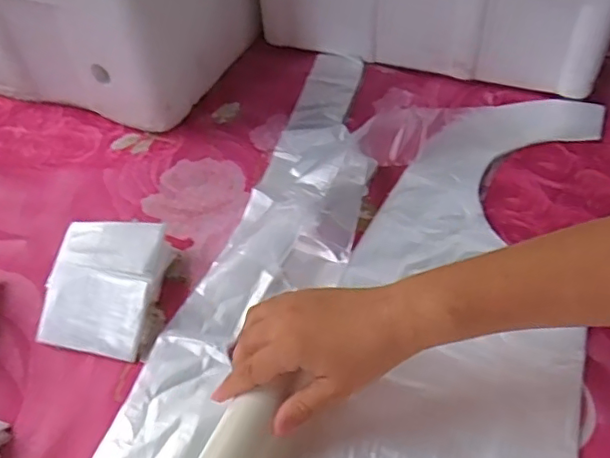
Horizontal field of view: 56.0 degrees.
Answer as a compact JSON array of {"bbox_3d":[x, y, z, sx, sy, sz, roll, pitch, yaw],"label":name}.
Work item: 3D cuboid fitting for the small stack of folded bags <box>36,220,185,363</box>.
[{"bbox_3d":[-0.164,0.044,0.480,0.095,0.036,0.118,6,48,9],"label":"small stack of folded bags"}]

